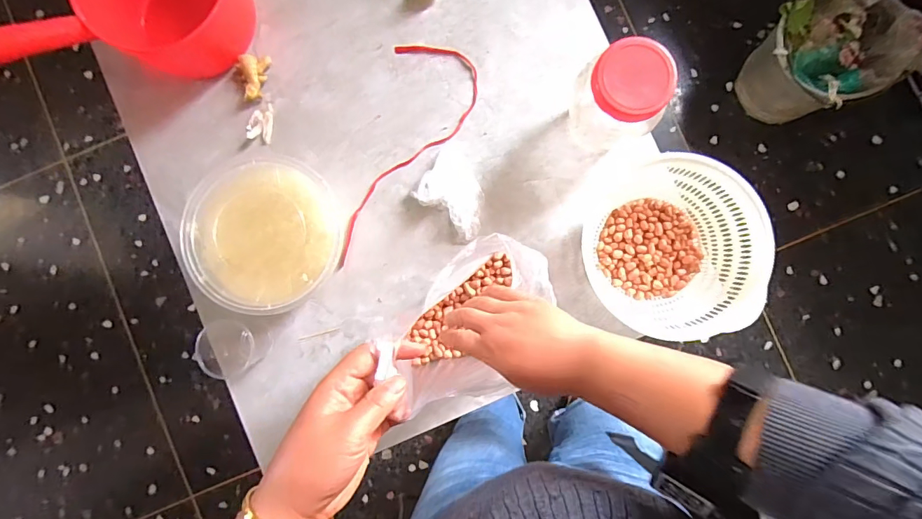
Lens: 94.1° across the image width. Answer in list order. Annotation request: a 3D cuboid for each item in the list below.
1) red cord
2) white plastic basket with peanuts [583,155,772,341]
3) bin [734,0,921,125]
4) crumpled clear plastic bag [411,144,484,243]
[{"bbox_3d":[-0.069,-0.141,0.605,0.127,0.004,0.333,14,87,1],"label":"red cord"},{"bbox_3d":[0.262,-0.015,0.552,0.196,0.090,0.225,-20,87,-1],"label":"white plastic basket with peanuts"},{"bbox_3d":[0.872,-0.494,1.077,0.295,0.247,0.276,-21,87,-1],"label":"bin"},{"bbox_3d":[-0.003,-0.093,0.594,0.093,0.022,0.114,-44,87,-2],"label":"crumpled clear plastic bag"}]

